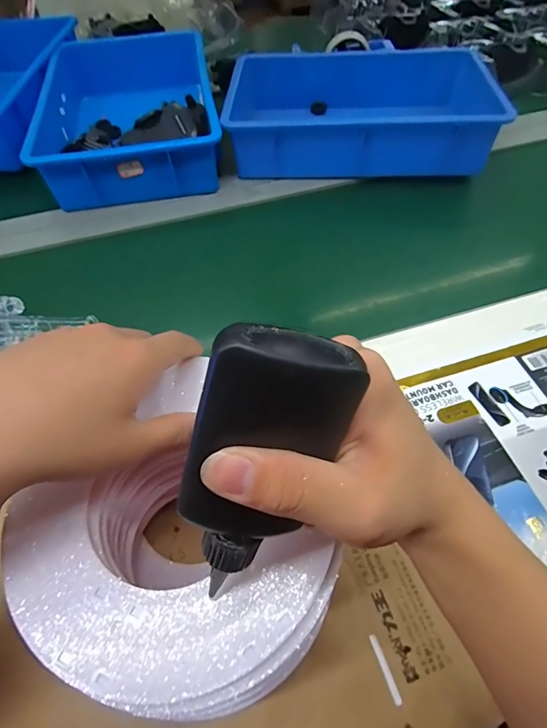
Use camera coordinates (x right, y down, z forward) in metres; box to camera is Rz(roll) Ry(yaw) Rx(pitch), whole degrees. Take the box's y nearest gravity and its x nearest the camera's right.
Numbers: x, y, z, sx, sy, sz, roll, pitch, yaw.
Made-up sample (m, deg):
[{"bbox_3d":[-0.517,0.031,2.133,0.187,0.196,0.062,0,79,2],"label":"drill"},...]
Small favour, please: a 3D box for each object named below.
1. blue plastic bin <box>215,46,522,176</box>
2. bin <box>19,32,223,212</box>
[{"bbox_3d":[0.140,-0.426,0.683,0.411,0.096,0.285,2,55,2],"label":"blue plastic bin"},{"bbox_3d":[-0.242,-0.420,0.693,0.273,0.115,0.386,-10,56,-6],"label":"bin"}]

